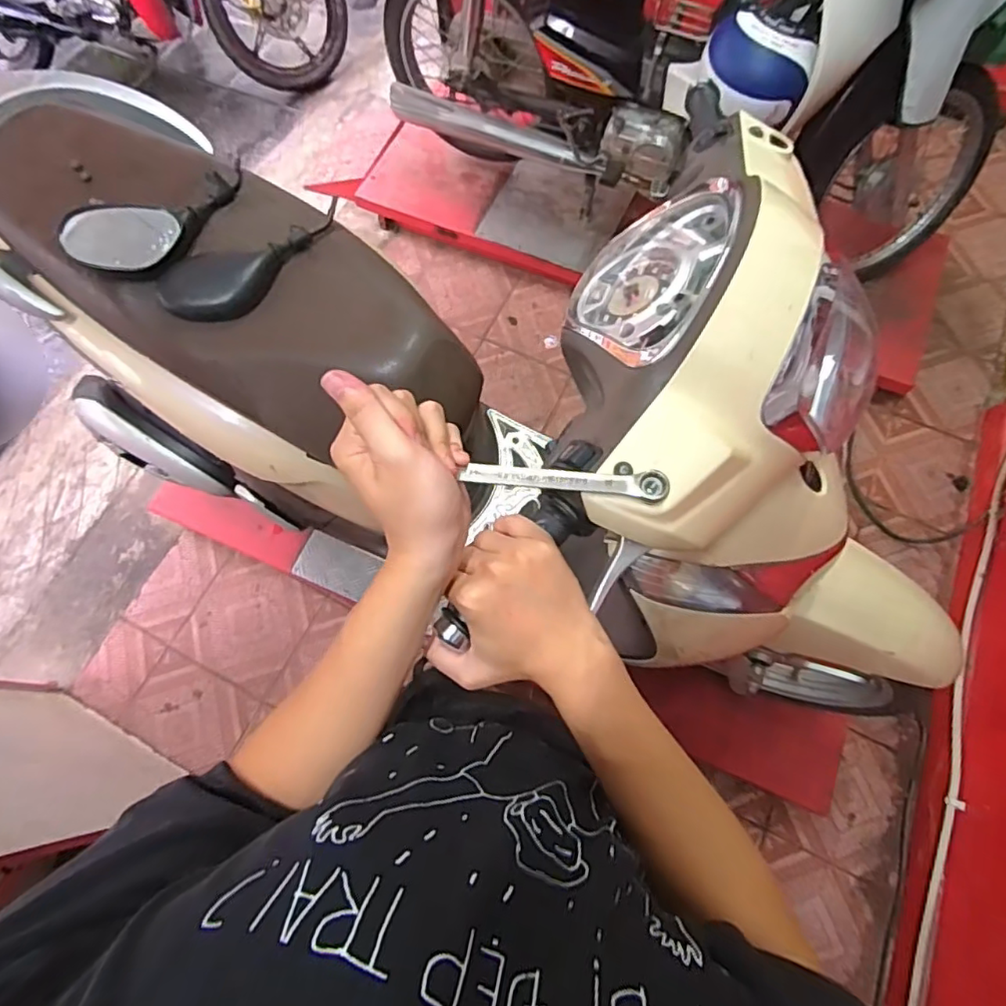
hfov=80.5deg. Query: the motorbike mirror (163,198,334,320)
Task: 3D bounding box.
[{"bbox_3d":[-0.334,-0.325,0.807,0.258,0.041,0.088,-33,72,-11],"label":"motorbike mirror"}]

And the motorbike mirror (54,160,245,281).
[{"bbox_3d":[-0.448,-0.376,0.789,0.088,0.051,0.249,40,62,14],"label":"motorbike mirror"}]

